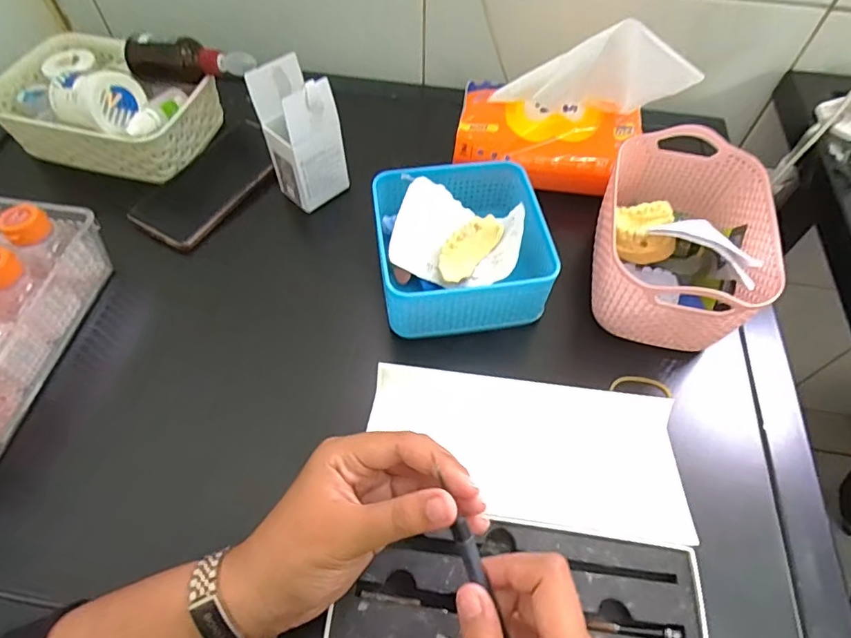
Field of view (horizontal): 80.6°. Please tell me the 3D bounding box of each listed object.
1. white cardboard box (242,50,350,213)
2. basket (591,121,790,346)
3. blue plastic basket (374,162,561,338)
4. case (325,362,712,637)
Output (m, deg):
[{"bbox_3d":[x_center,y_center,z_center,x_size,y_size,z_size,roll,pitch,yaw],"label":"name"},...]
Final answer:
[{"bbox_3d":[-0.113,-0.163,0.451,0.053,0.114,0.053,38,64,21],"label":"white cardboard box"},{"bbox_3d":[0.207,-0.063,0.415,0.114,0.085,0.172,15,59,8],"label":"basket"},{"bbox_3d":[0.028,-0.064,0.416,0.129,0.061,0.132,-7,58,-6],"label":"blue plastic basket"},{"bbox_3d":[0.063,0.124,0.332,0.211,0.029,0.195,7,58,3],"label":"case"}]

